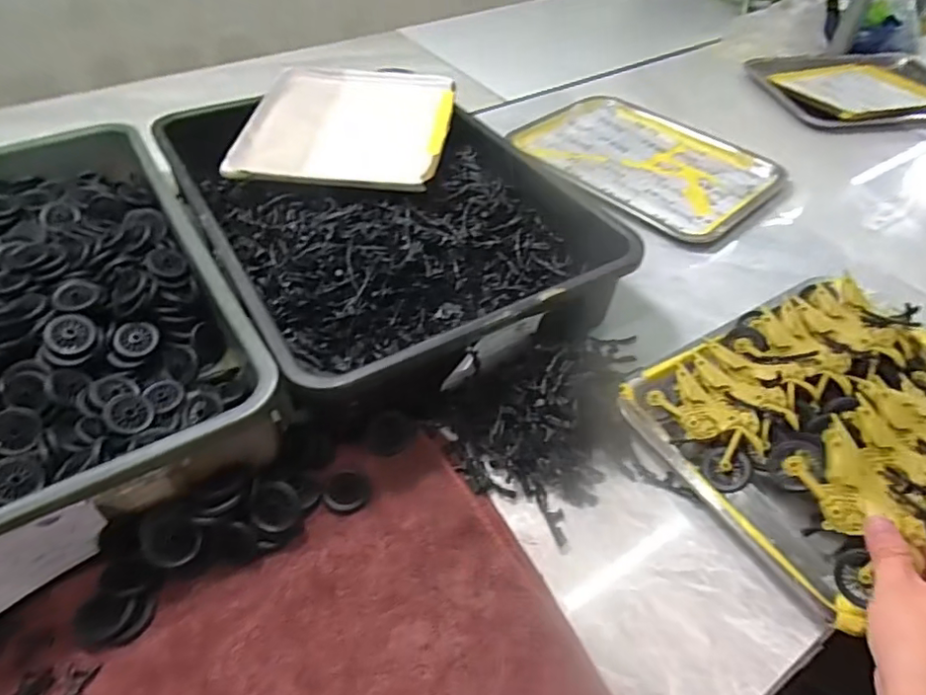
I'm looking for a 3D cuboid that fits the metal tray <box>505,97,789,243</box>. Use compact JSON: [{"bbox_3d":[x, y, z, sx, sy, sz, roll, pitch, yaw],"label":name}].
[{"bbox_3d":[0.264,-0.282,0.849,0.259,0.029,0.357,-28,54,-26],"label":"metal tray"}]

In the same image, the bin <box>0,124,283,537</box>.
[{"bbox_3d":[-0.424,-0.020,0.517,0.367,0.102,0.529,-26,53,-24],"label":"bin"}]

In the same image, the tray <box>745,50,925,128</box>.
[{"bbox_3d":[0.739,-0.479,1.048,0.370,0.042,0.275,-7,47,-9],"label":"tray"}]

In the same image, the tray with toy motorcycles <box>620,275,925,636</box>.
[{"bbox_3d":[0.343,0.045,0.498,0.341,0.068,0.236,-22,51,-21],"label":"tray with toy motorcycles"}]

